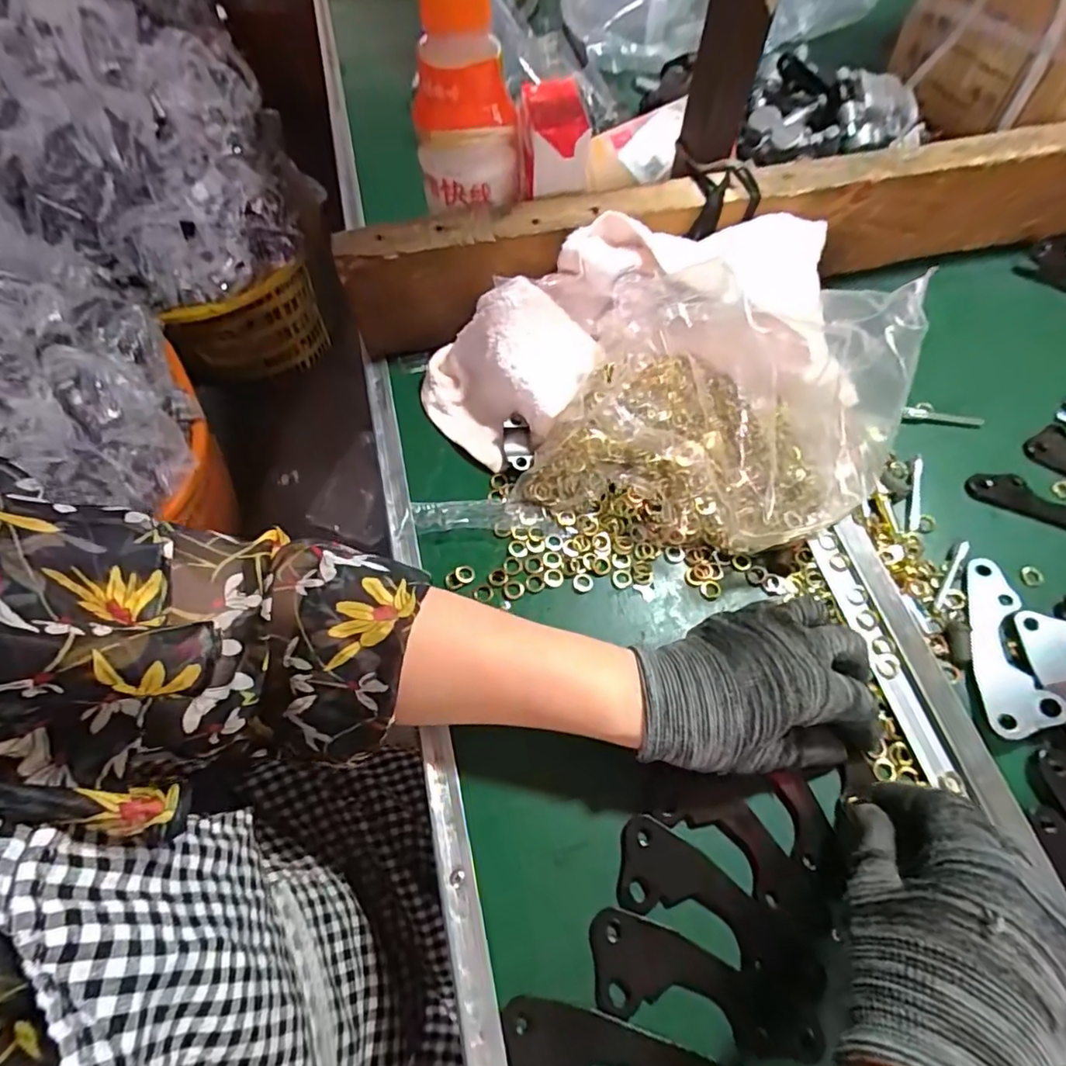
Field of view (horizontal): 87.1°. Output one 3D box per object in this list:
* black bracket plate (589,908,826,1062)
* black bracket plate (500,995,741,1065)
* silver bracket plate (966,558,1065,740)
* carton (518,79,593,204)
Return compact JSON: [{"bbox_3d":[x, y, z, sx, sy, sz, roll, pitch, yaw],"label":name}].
[{"bbox_3d":[0.079,0.219,0.267,0.108,0.006,0.039,17,66,8],"label":"black bracket plate"},{"bbox_3d":[0.042,0.241,0.255,0.109,0.004,0.042,1,65,1],"label":"black bracket plate"},{"bbox_3d":[0.282,0.066,0.338,0.040,0.006,0.108,0,59,9],"label":"silver bracket plate"},{"bbox_3d":[0.013,-0.266,0.376,0.046,0.044,0.056,-7,65,-3],"label":"carton"}]

